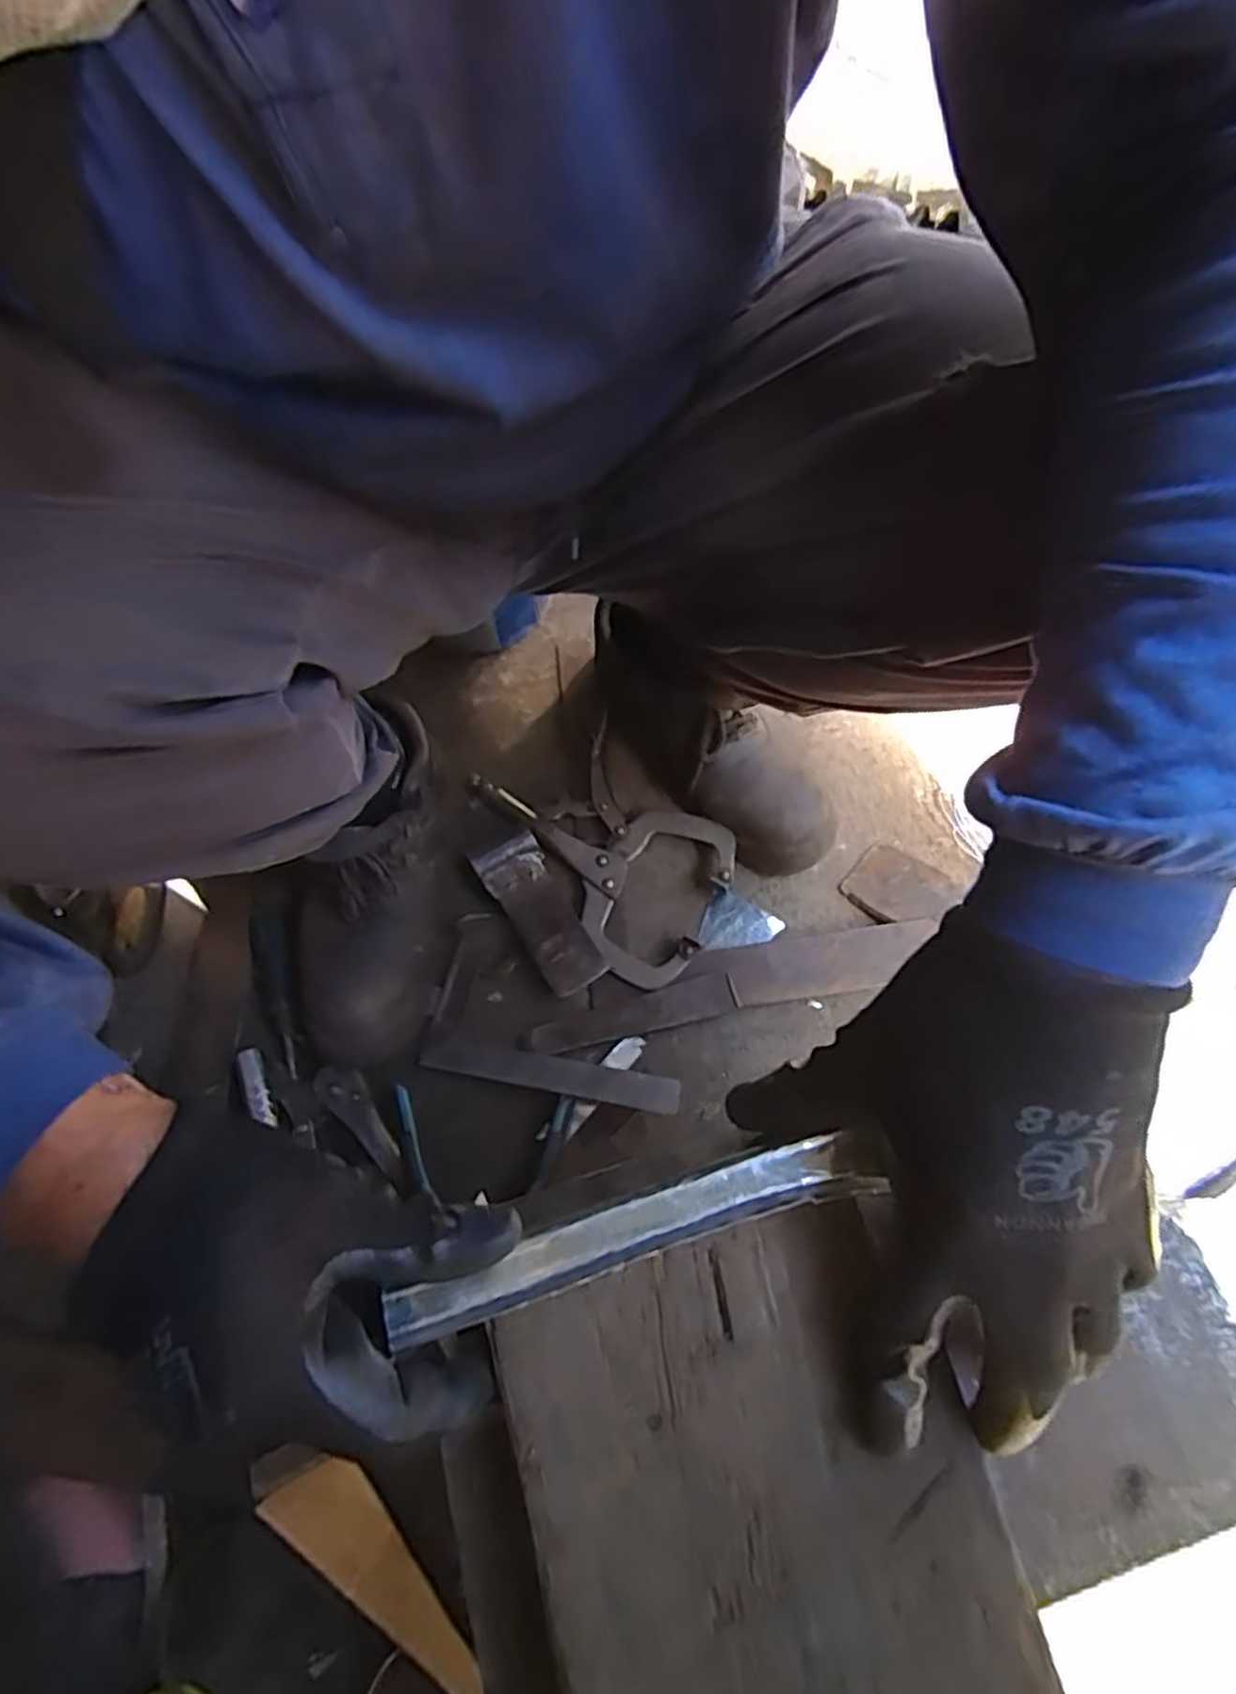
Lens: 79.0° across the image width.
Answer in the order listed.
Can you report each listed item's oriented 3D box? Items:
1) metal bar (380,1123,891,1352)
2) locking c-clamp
[{"bbox_3d":[0.007,0.145,0.281,0.183,0.013,0.025,-17,64,-7],"label":"metal bar"},{"bbox_3d":[-0.001,-0.005,0.676,0.147,0.028,0.252,-35,69,-12],"label":"locking c-clamp"}]

